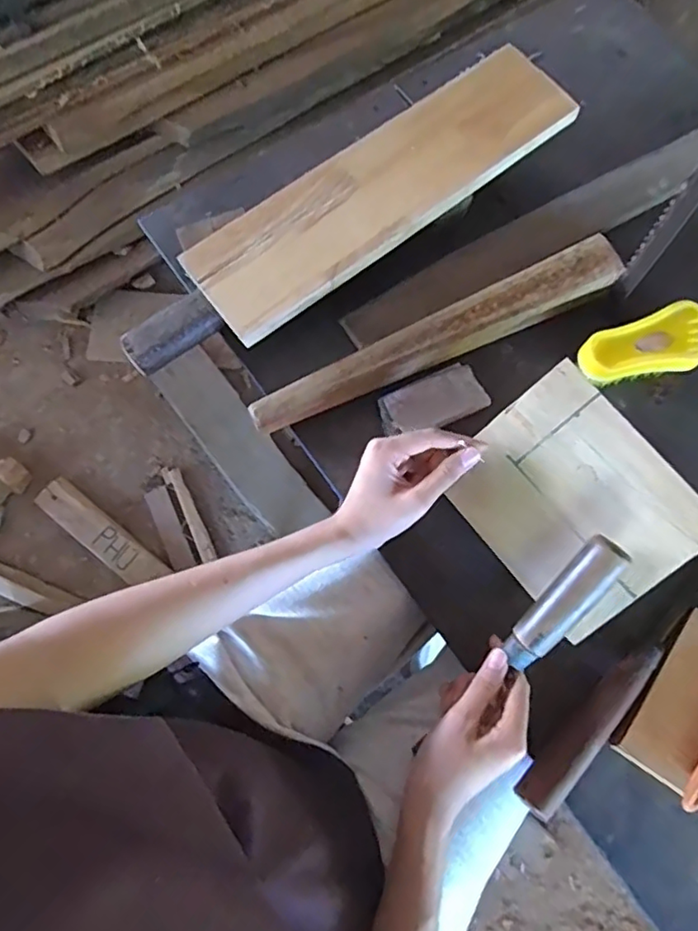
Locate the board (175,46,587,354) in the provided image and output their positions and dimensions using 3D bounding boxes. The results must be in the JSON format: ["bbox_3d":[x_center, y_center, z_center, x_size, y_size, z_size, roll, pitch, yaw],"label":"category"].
[{"bbox_3d":[0.032,-0.257,0.538,0.379,0.014,0.108,-37,78,-12],"label":"board"}]

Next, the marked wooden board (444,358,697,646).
[{"bbox_3d":[0.174,0.029,0.459,0.143,0.007,0.172,-43,79,20],"label":"marked wooden board"}]

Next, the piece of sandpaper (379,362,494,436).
[{"bbox_3d":[0.077,-0.057,0.536,0.098,0.012,0.049,-26,78,-7],"label":"piece of sandpaper"}]

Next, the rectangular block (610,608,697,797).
[{"bbox_3d":[0.271,0.187,0.463,0.060,0.013,0.130,38,79,8],"label":"rectangular block"}]

